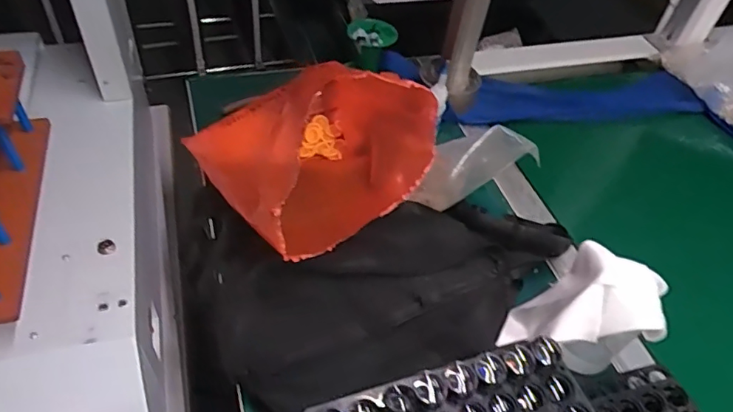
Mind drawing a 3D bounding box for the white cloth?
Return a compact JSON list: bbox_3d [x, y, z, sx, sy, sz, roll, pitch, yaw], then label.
[{"bbox_3d":[0.196,0.095,0.470,0.115,0.095,0.094,33,52,21],"label":"white cloth"}]

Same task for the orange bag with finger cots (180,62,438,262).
[{"bbox_3d":[-0.053,-0.079,0.561,0.214,0.142,0.255,-22,54,-24],"label":"orange bag with finger cots"}]

